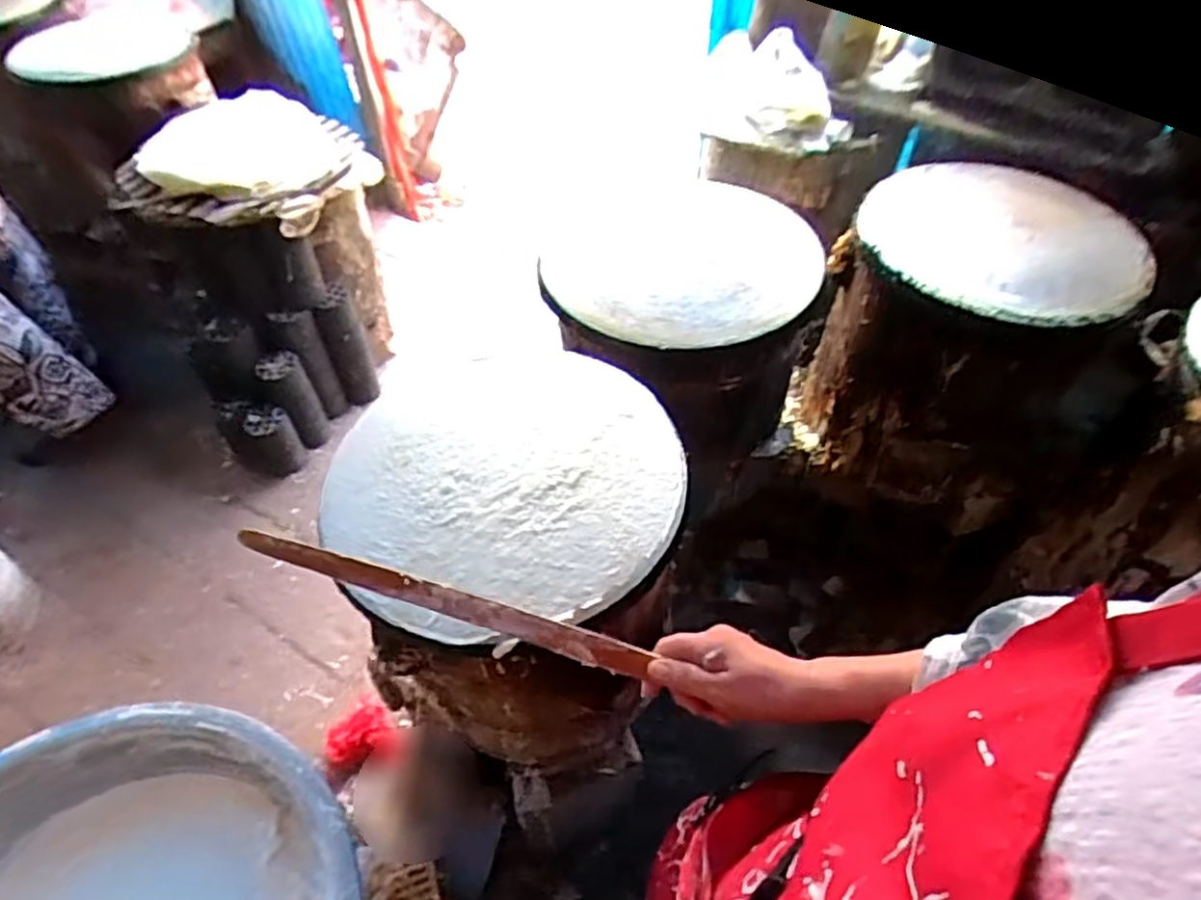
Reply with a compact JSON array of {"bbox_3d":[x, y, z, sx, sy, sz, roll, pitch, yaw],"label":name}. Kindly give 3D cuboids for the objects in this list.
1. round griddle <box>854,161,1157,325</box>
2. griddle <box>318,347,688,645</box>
[{"bbox_3d":[0.602,-0.315,1.050,0.400,0.053,0.384,1,48,-1],"label":"round griddle"},{"bbox_3d":[-0.101,0.027,0.740,0.355,0.025,0.350,7,53,8],"label":"griddle"}]

